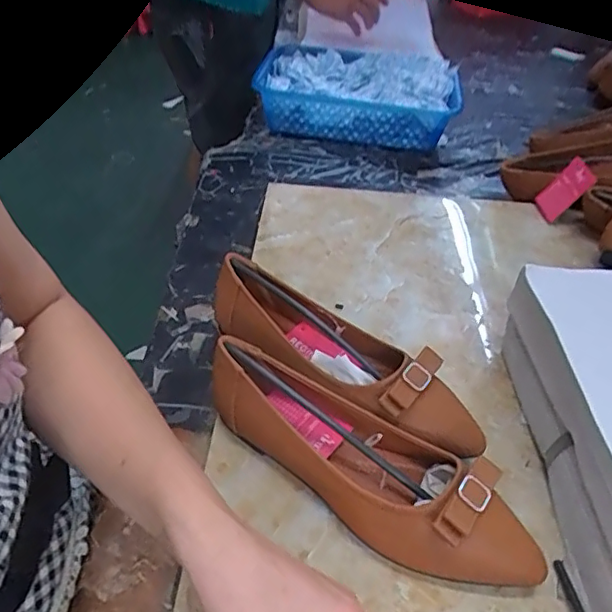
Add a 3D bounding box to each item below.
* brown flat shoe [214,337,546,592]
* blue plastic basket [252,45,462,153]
[{"bbox_3d":[0.041,0.109,0.410,0.251,0.064,0.072,29,46,27],"label":"brown flat shoe"},{"bbox_3d":[0.085,-0.357,0.948,0.314,0.092,0.203,9,43,5],"label":"blue plastic basket"}]

